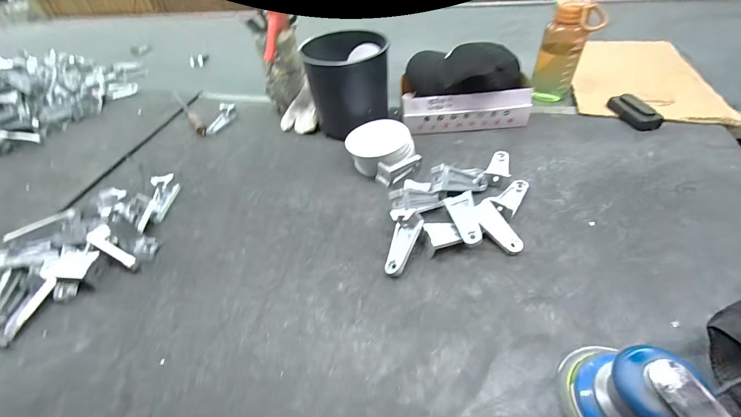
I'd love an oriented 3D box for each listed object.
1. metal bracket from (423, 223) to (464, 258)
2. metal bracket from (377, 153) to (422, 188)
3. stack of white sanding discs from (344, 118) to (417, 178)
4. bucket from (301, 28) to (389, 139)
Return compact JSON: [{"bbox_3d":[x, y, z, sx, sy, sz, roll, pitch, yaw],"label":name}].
[{"bbox_3d":[0.107,0.046,0.492,0.056,0.029,0.045,-13,46,-5],"label":"metal bracket"},{"bbox_3d":[0.054,-0.081,0.608,0.098,0.041,0.030,-37,53,-26],"label":"metal bracket"},{"bbox_3d":[0.019,-0.116,0.634,0.116,0.060,0.116,28,55,30],"label":"stack of white sanding discs"},{"bbox_3d":[-0.044,-0.261,0.706,0.160,0.169,0.160,-4,46,4],"label":"bucket"}]

